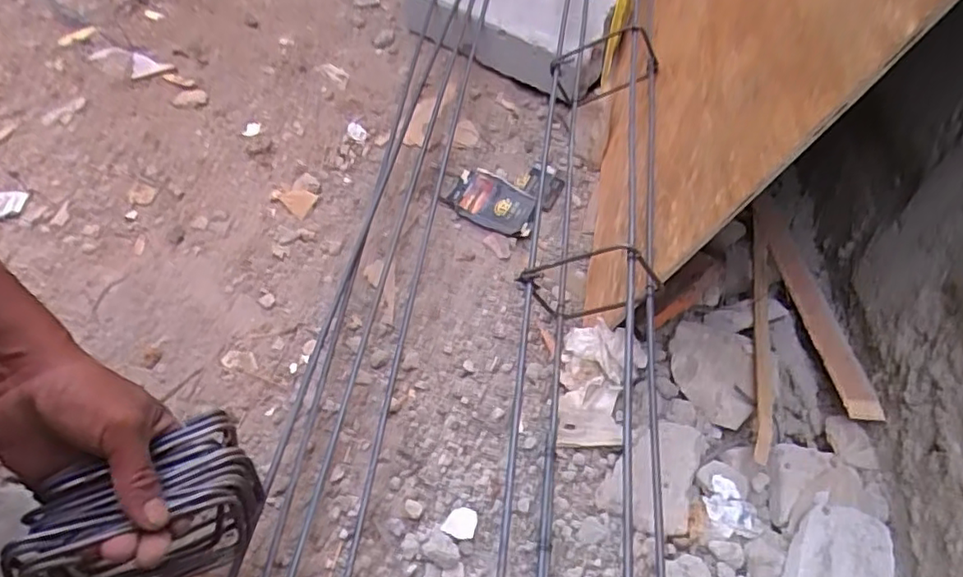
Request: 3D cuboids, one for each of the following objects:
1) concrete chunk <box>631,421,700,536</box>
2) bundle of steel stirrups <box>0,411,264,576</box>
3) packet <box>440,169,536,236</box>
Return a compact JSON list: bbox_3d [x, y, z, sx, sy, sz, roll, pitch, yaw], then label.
[{"bbox_3d":[0.164,0.169,0.562,0.054,0.040,0.103,17,53,8],"label":"concrete chunk"},{"bbox_3d":[-0.218,0.151,0.402,0.140,0.089,0.073,-28,60,-24],"label":"bundle of steel stirrups"},{"bbox_3d":[0.012,-0.110,0.783,0.108,0.023,0.077,22,53,11],"label":"packet"}]

